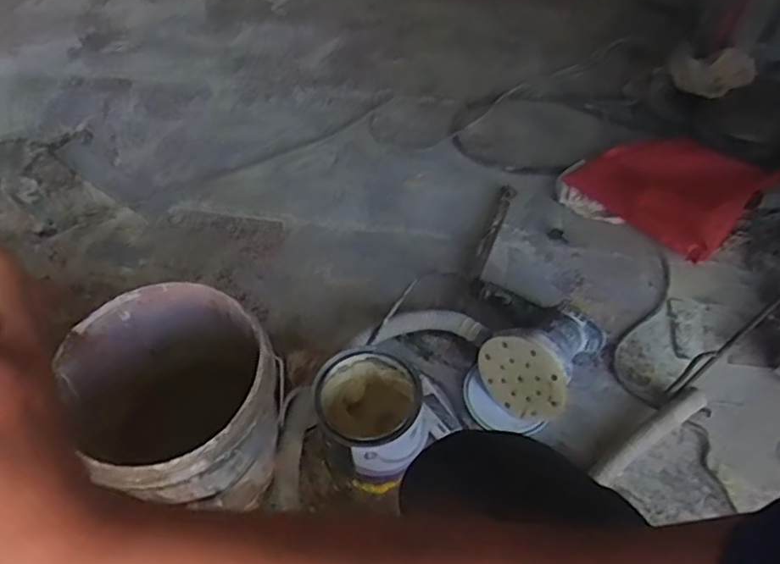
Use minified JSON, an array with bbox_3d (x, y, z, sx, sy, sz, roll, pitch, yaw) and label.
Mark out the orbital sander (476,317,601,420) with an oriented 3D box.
[{"bbox_3d":[0.233,0.106,1.002,0.144,0.129,0.185,28,59,21],"label":"orbital sander"}]

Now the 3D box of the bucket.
[{"bbox_3d":[-0.280,0.162,0.874,0.273,0.218,0.241,36,62,25],"label":"bucket"}]

